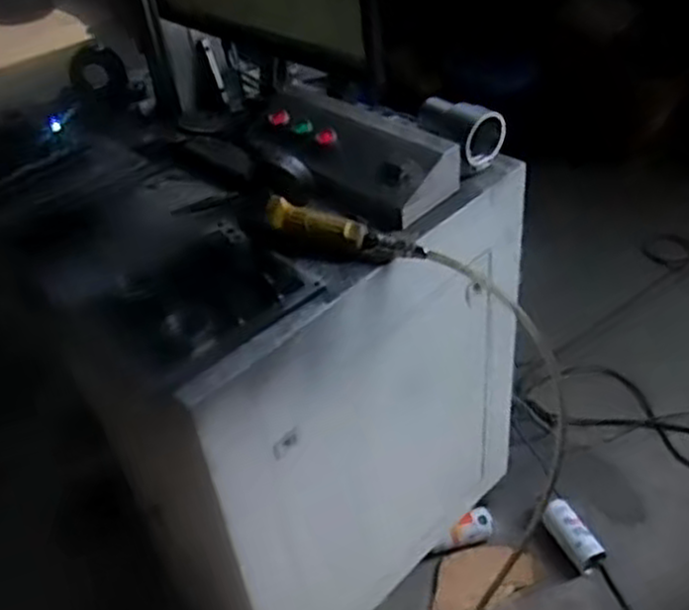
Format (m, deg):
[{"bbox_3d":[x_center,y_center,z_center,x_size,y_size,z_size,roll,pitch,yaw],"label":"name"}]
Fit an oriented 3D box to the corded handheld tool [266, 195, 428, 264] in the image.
[{"bbox_3d":[0.000,-0.089,0.972,0.194,0.055,0.040,14,44,23],"label":"corded handheld tool"}]

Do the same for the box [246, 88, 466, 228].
[{"bbox_3d":[-0.005,-0.212,1.105,0.325,0.090,0.133,28,51,34],"label":"box"}]

